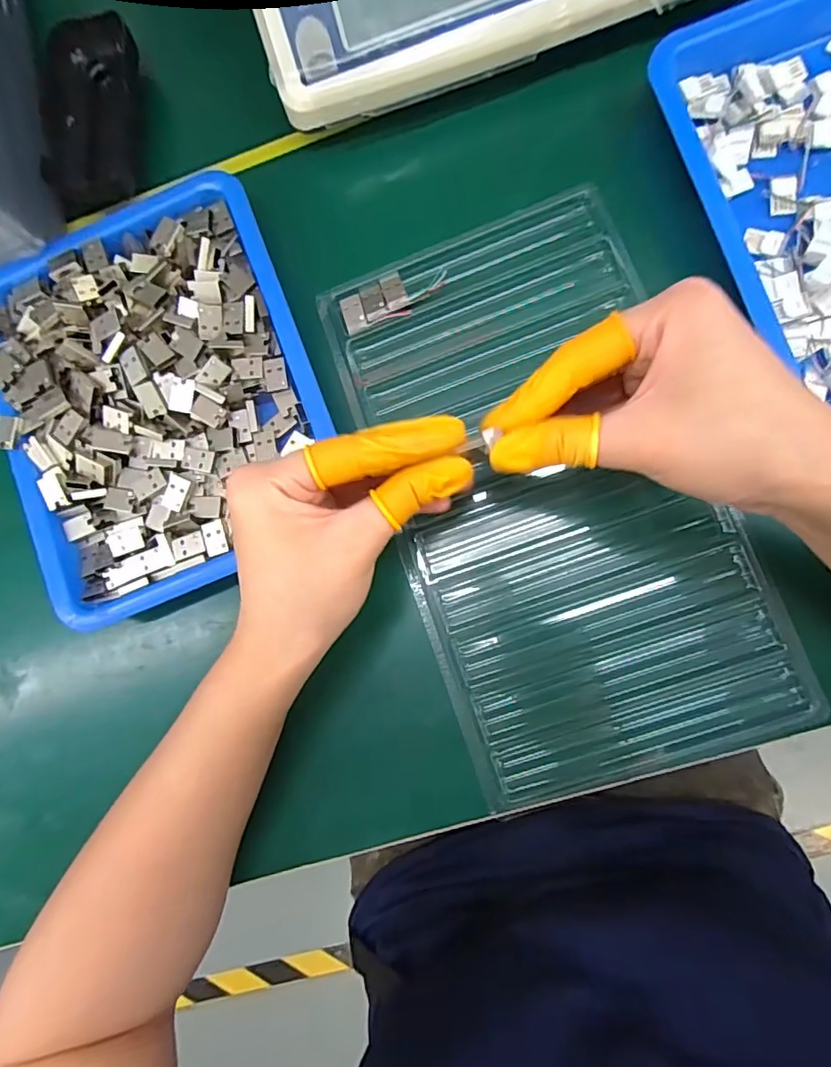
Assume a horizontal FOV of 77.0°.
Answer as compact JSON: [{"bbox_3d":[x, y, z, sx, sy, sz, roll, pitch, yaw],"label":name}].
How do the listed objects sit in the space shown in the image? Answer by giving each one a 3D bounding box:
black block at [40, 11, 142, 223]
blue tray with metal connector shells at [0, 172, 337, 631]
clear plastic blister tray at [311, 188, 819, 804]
[{"bbox_3d":[-0.194,-0.252,0.315,0.059,0.021,0.111,-8,85,6],"label":"black block"},{"bbox_3d":[-0.140,-0.076,0.285,0.168,0.029,0.212,-21,84,5],"label":"blue tray with metal connector shells"},{"bbox_3d":[0.068,-0.024,0.273,0.159,0.021,0.289,-19,84,5],"label":"clear plastic blister tray"}]

